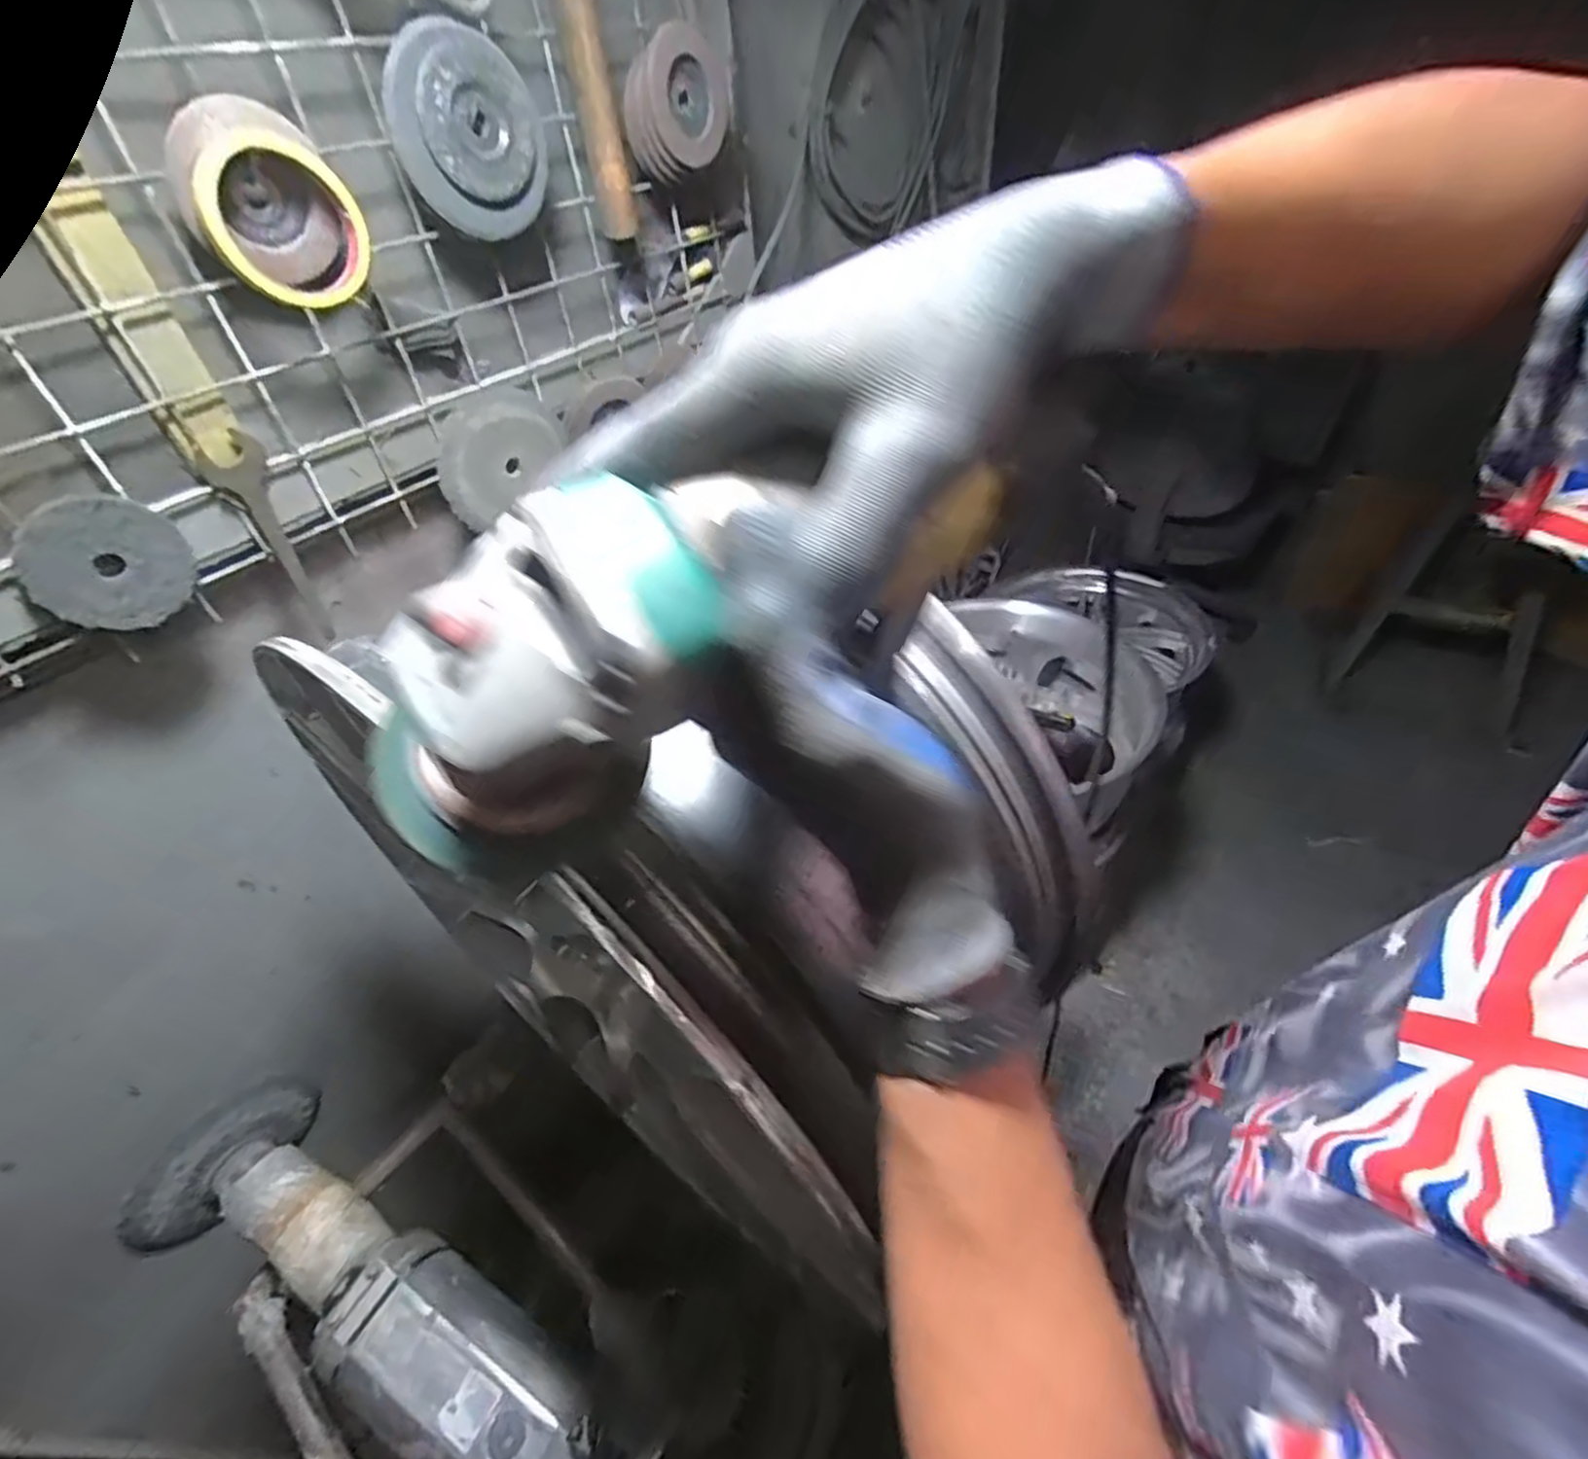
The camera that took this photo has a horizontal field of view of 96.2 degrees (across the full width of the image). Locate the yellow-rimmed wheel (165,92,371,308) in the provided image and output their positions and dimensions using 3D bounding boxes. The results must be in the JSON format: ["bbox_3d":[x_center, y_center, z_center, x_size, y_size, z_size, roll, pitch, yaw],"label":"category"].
[{"bbox_3d":[-0.329,-0.328,0.450,0.040,0.096,0.091,27,53,31],"label":"yellow-rimmed wheel"}]

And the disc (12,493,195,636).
[{"bbox_3d":[-0.438,-0.107,0.458,0.017,0.079,0.083,22,51,28],"label":"disc"}]

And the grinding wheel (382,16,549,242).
[{"bbox_3d":[-0.233,-0.432,0.519,0.025,0.114,0.110,24,52,30],"label":"grinding wheel"}]

